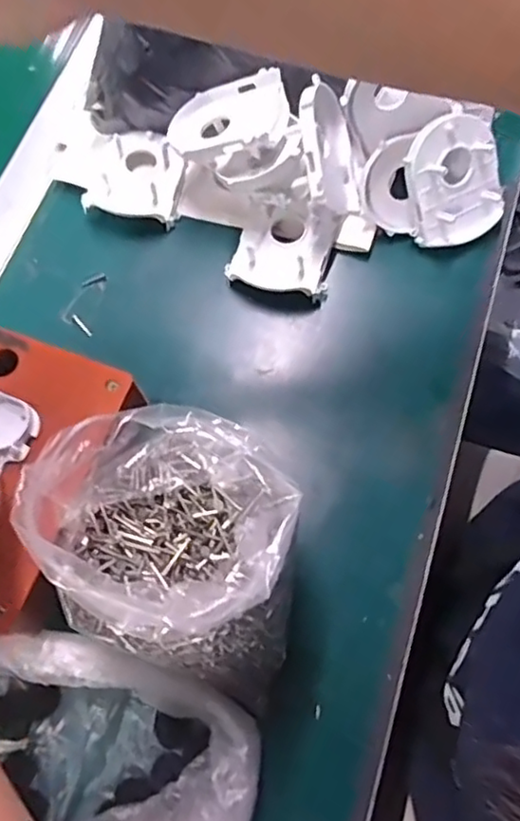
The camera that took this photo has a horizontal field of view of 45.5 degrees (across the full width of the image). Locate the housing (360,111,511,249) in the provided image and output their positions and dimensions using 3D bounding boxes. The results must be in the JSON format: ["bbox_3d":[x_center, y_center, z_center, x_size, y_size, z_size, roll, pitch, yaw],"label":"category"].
[{"bbox_3d":[0.125,-0.160,0.437,0.096,0.065,0.067,27,73,12],"label":"housing"}]

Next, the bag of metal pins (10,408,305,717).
[{"bbox_3d":[-0.038,0.071,0.320,0.129,0.131,0.115,22,72,11],"label":"bag of metal pins"}]

